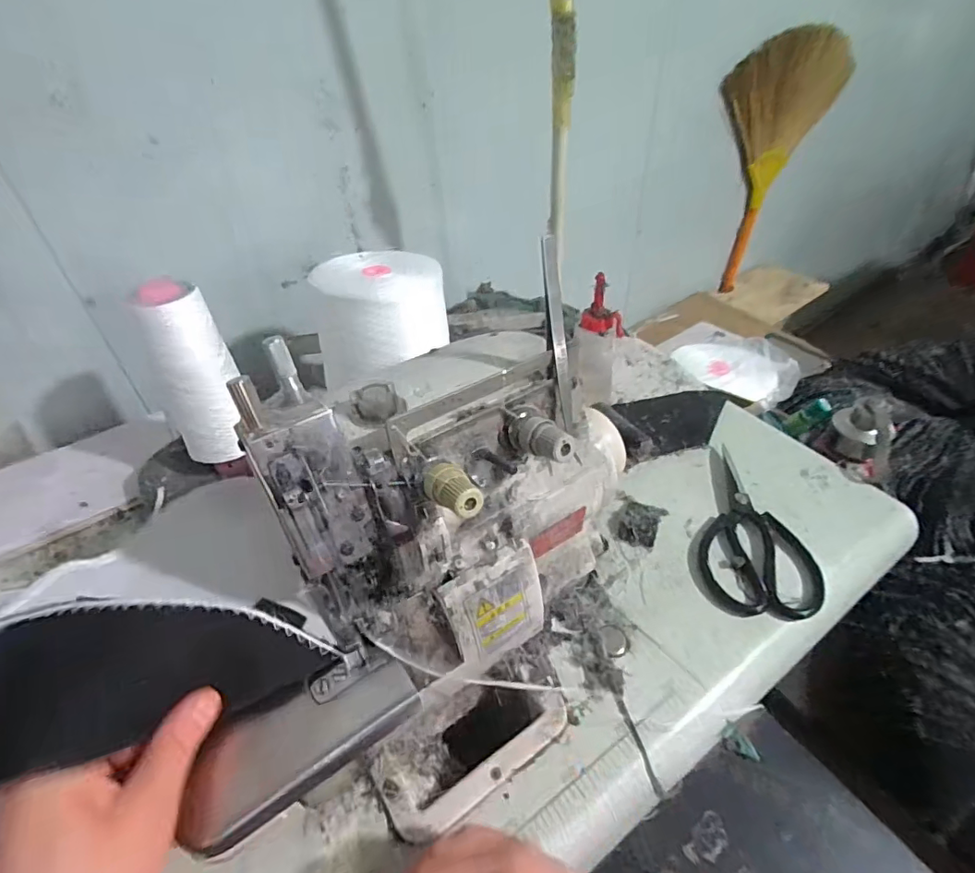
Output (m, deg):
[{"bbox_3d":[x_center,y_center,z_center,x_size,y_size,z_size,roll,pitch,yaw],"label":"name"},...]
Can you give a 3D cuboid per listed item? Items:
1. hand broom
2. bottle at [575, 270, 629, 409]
[{"bbox_3d":[0.591,-0.566,1.156,0.323,0.513,0.058,-27,48,-24],"label":"hand broom"},{"bbox_3d":[0.120,-0.099,0.577,0.047,0.136,0.039,-15,44,-14],"label":"bottle"}]

